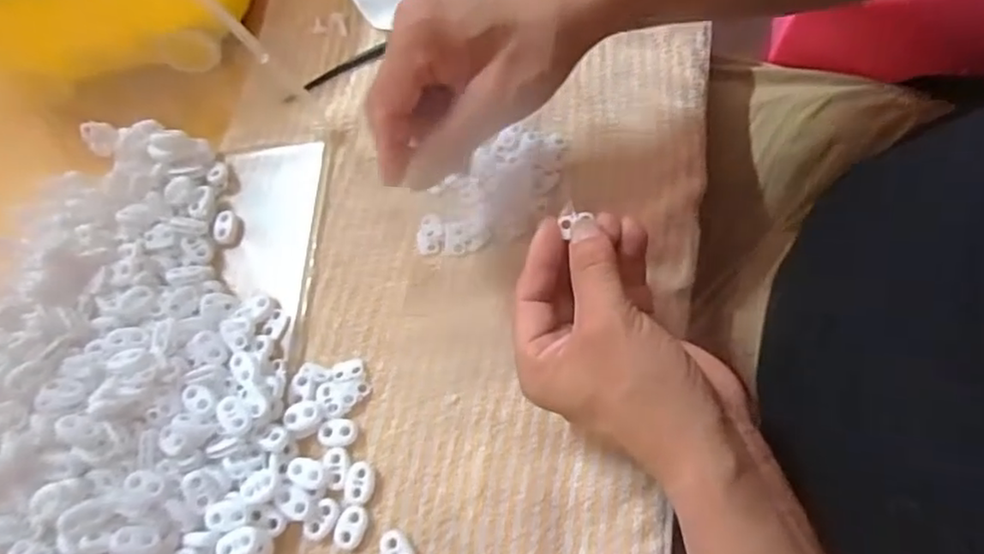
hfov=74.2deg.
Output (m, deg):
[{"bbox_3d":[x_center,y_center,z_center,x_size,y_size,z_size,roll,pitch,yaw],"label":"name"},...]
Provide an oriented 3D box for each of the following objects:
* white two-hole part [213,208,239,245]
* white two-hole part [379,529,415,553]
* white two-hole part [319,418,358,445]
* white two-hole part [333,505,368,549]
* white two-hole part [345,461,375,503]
[{"bbox_3d":[-0.172,-0.032,0.420,0.014,0.009,0.021,0,70,8],"label":"white two-hole part"},{"bbox_3d":[-0.050,0.144,0.342,0.015,0.007,0.023,-34,69,-5],"label":"white two-hole part"},{"bbox_3d":[-0.087,0.087,0.365,0.022,0.004,0.015,-3,69,7],"label":"white two-hole part"},{"bbox_3d":[-0.076,0.134,0.348,0.015,0.005,0.023,20,74,15],"label":"white two-hole part"},{"bbox_3d":[-0.072,0.112,0.355,0.015,0.004,0.021,-2,69,8],"label":"white two-hole part"}]

